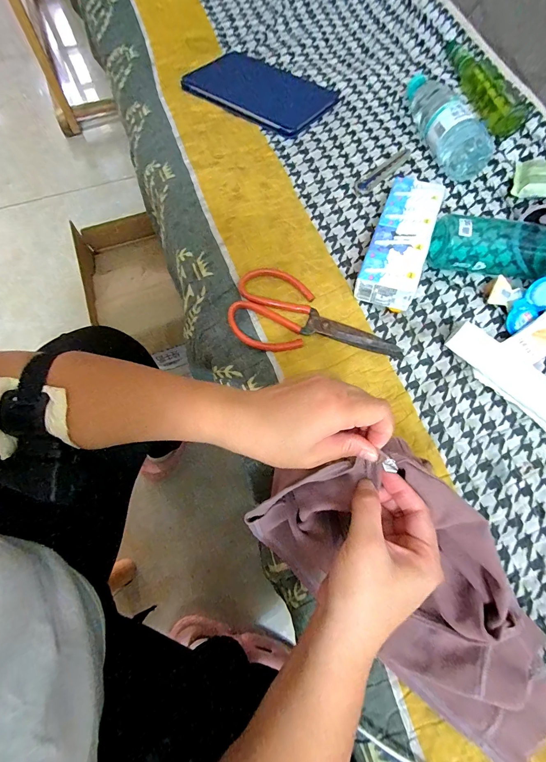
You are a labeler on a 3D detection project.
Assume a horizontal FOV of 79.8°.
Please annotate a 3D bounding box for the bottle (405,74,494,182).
[{"bbox_3d":[0.286,-0.438,0.539,0.075,0.062,0.230,-5,70,-3],"label":"bottle"}]

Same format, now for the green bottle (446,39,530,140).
[{"bbox_3d":[0.369,-0.528,0.573,0.051,0.045,0.247,-9,70,-5],"label":"green bottle"}]

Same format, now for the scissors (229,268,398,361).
[{"bbox_3d":[0.056,-0.089,0.421,0.218,0.020,0.108,4,70,0],"label":"scissors"}]

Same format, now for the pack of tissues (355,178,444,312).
[{"bbox_3d":[0.176,-0.199,0.453,0.073,0.040,0.210,20,70,6],"label":"pack of tissues"}]

